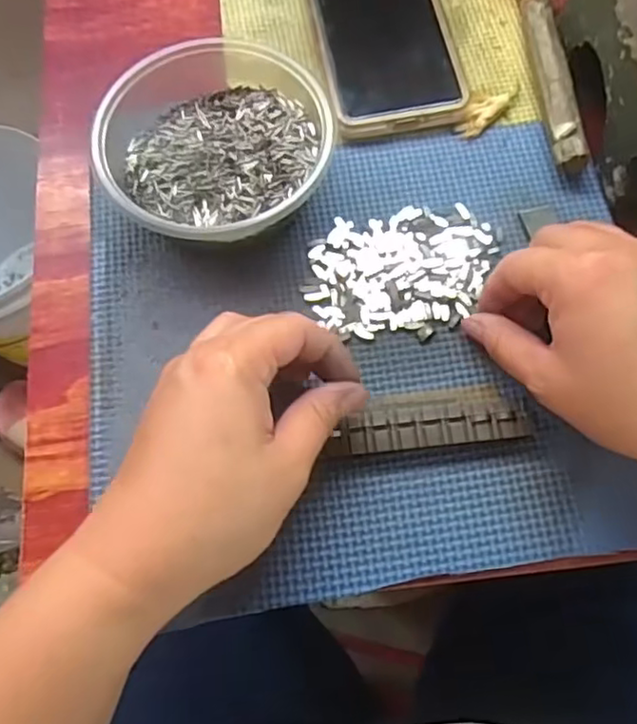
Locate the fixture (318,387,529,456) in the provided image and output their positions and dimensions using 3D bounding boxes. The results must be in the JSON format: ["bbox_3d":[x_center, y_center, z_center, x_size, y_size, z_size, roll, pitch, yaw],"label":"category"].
[{"bbox_3d":[0.049,0.027,0.297,0.087,0.012,0.030,-8,70,-3],"label":"fixture"}]

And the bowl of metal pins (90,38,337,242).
[{"bbox_3d":[-0.054,-0.110,0.328,0.107,0.050,0.112,0,70,0],"label":"bowl of metal pins"}]

